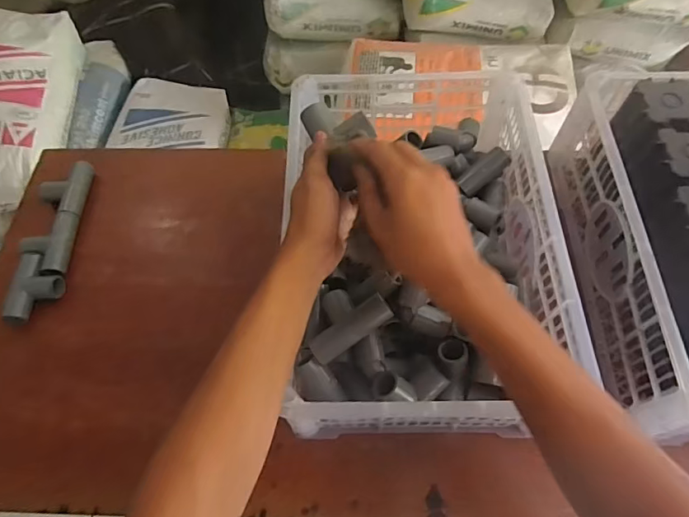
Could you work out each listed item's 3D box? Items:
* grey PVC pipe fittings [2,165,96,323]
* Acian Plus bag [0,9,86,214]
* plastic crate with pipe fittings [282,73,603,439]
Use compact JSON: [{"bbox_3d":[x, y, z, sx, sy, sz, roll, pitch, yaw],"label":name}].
[{"bbox_3d":[-0.392,-0.027,0.641,0.064,0.033,0.238,-4,62,0],"label":"grey PVC pipe fittings"},{"bbox_3d":[-0.806,-0.361,1.128,0.248,0.151,0.498,-2,62,1],"label":"Acian Plus bag"},{"bbox_3d":[0.085,-0.015,0.545,0.261,0.135,0.389,-1,62,2],"label":"plastic crate with pipe fittings"}]

